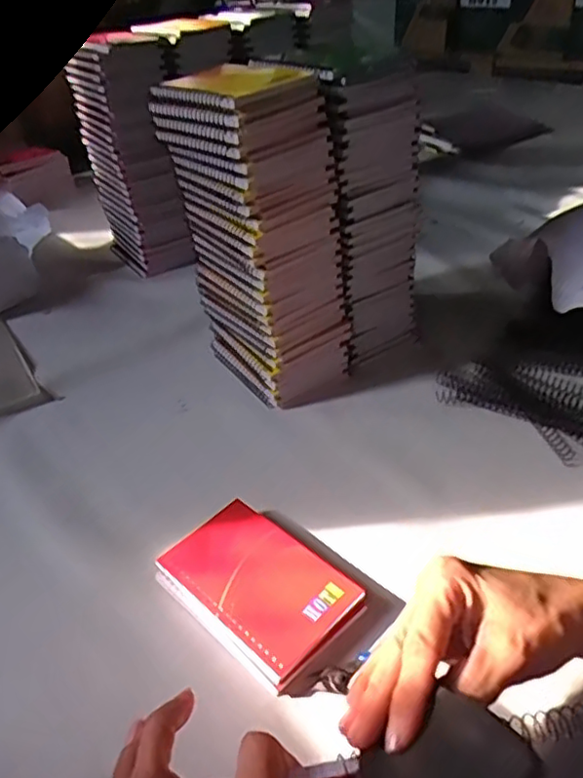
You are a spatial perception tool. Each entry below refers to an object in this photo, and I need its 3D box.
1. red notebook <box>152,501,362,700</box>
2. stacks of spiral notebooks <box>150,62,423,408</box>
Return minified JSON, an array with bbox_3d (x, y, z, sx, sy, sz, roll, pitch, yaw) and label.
[{"bbox_3d":[-0.025,0.139,0.435,0.084,0.023,0.132,-33,45,-31],"label":"red notebook"},{"bbox_3d":[0.011,-0.153,0.600,0.189,0.276,0.133,-27,42,-26],"label":"stacks of spiral notebooks"}]

